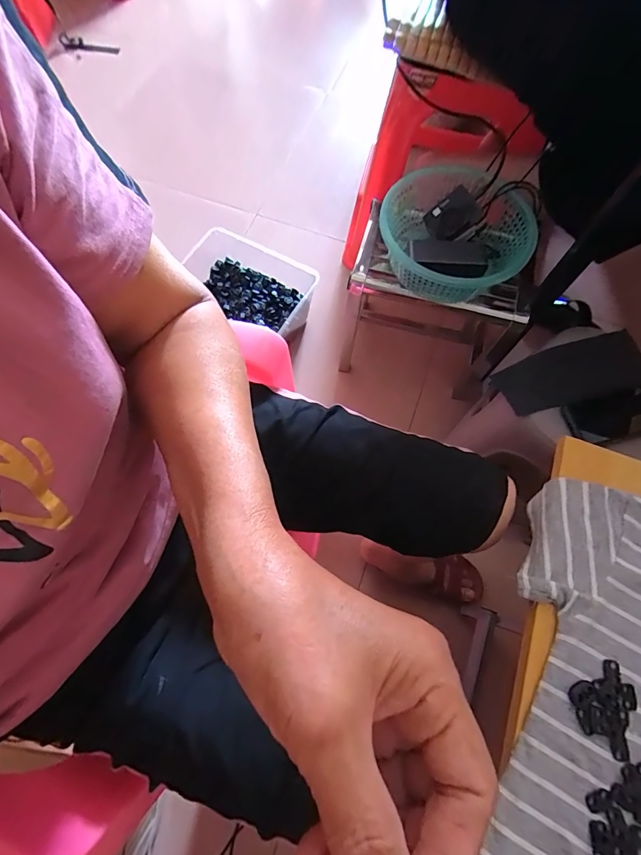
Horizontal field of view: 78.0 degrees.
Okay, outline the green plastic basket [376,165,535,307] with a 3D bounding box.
[{"bbox_3d":[0.213,-0.307,0.651,0.233,0.089,0.236,15,70,4],"label":"green plastic basket"}]

